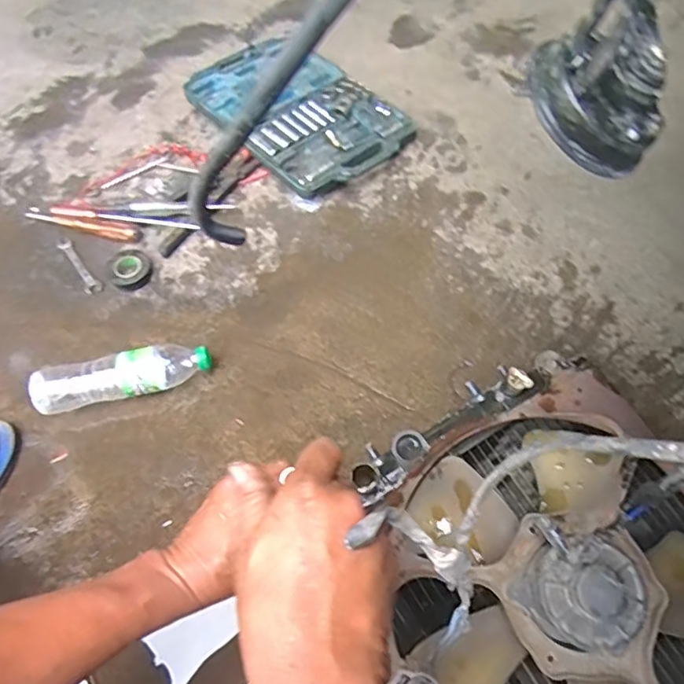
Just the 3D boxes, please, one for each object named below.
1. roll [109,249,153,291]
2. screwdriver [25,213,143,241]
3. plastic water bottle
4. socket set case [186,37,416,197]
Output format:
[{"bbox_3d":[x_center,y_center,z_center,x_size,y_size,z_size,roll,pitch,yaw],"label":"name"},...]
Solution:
[{"bbox_3d":[-0.314,-0.108,0.866,0.060,0.016,0.070,-27,63,-11],"label":"roll"},{"bbox_3d":[-0.407,-0.184,0.919,0.189,0.020,0.023,11,62,10],"label":"screwdriver"},{"bbox_3d":[-0.285,0.046,0.764,0.223,0.053,0.060,-16,61,-5],"label":"plastic water bottle"},{"bbox_3d":[-0.078,-0.399,1.009,0.245,0.042,0.383,-38,65,-16],"label":"socket set case"}]

